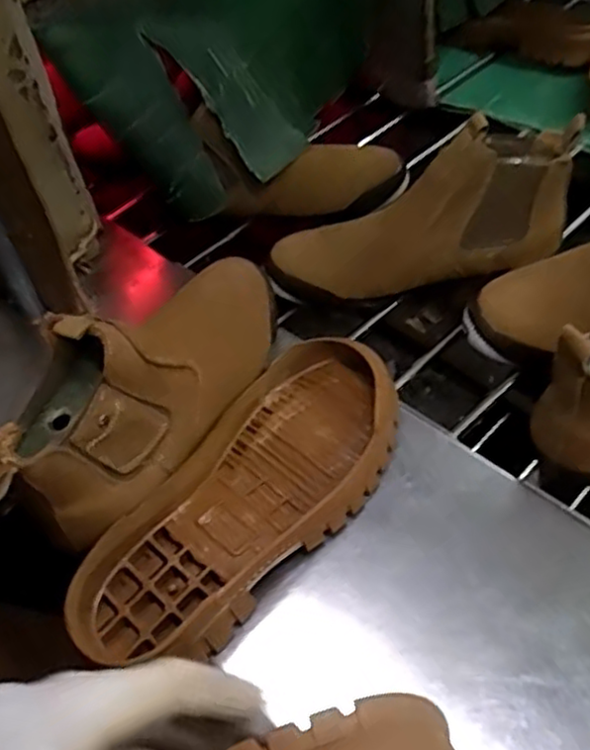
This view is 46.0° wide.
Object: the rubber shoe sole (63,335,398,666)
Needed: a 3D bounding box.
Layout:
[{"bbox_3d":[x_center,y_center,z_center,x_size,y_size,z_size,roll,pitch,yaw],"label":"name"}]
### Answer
[{"bbox_3d":[-0.025,0.081,0.489,0.114,0.040,0.284,27,57,26],"label":"rubber shoe sole"}]

